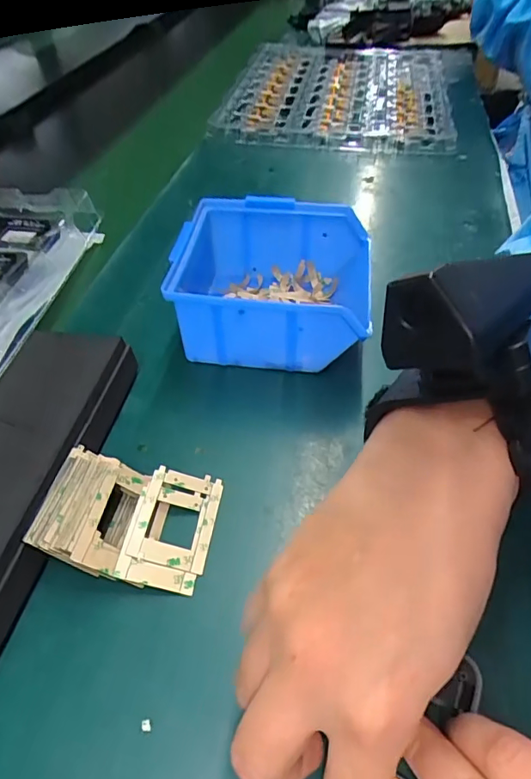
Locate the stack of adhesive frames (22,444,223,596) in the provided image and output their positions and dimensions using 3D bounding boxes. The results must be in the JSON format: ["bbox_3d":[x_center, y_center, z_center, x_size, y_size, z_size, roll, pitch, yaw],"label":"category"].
[{"bbox_3d":[-0.070,0.066,0.255,0.081,0.028,0.063,5,48,5],"label":"stack of adhesive frames"}]

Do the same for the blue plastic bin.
[{"bbox_3d":[0.003,-0.073,0.350,0.134,0.070,0.118,5,48,5],"label":"blue plastic bin"}]

